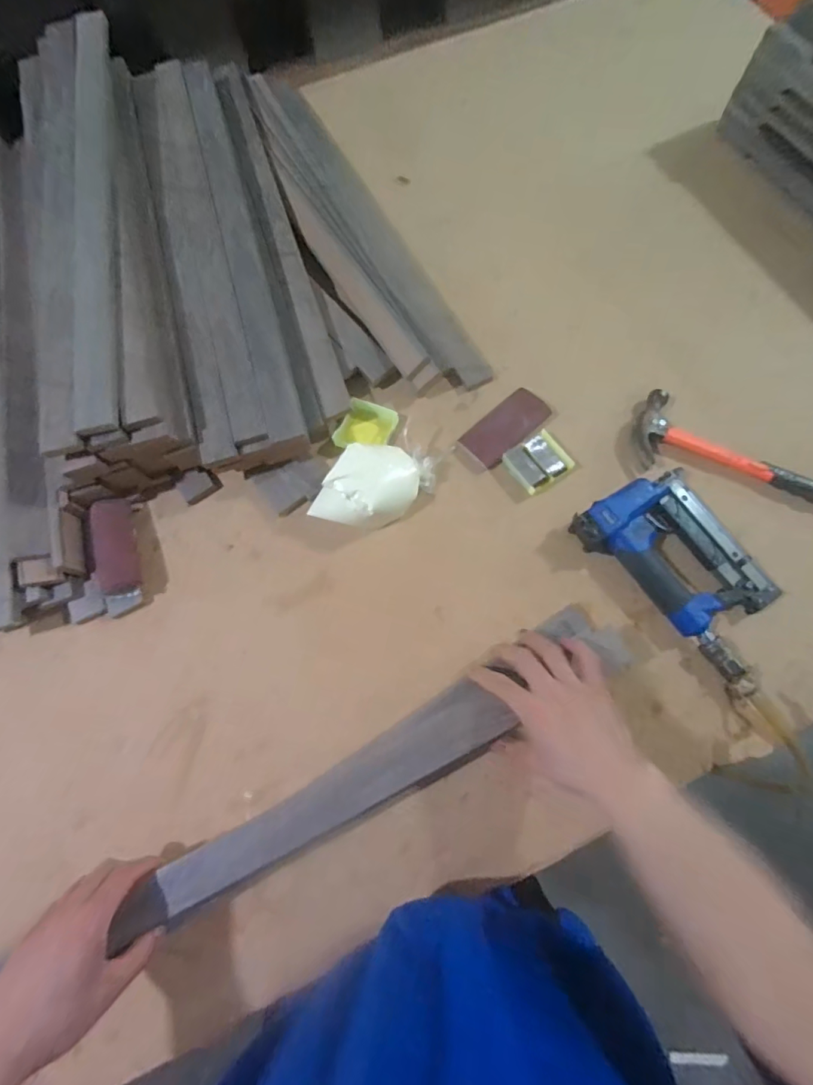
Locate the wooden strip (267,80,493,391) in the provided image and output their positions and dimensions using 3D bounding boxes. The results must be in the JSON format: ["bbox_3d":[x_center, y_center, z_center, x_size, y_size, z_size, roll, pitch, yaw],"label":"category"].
[{"bbox_3d":[-0.068,-0.507,0.733,0.062,0.029,0.697,-26,72,-7],"label":"wooden strip"}]

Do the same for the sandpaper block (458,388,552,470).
[{"bbox_3d":[0.128,-0.147,0.613,0.114,0.020,0.059,-42,75,-12],"label":"sandpaper block"}]

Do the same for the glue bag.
[{"bbox_3d":[-0.041,-0.069,0.568,0.150,0.054,0.092,-39,74,-11],"label":"glue bag"}]

